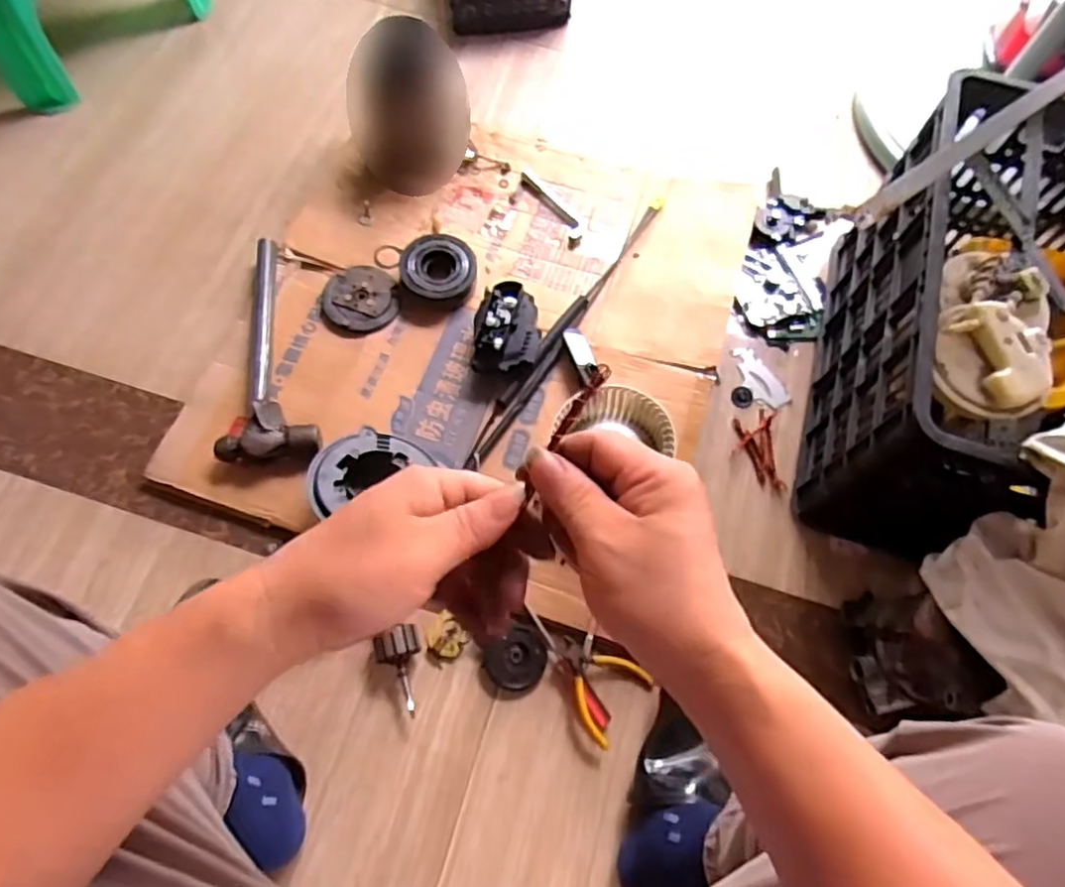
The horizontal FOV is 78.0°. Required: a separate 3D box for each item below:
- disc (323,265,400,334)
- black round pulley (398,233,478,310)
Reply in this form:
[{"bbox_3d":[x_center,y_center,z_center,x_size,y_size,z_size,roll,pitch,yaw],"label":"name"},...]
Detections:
[{"bbox_3d":[-0.245,-0.205,0.924,0.096,0.015,0.111,-21,67,-9],"label":"disc"},{"bbox_3d":[-0.134,-0.245,0.936,0.103,0.039,0.104,0,66,0],"label":"black round pulley"}]

